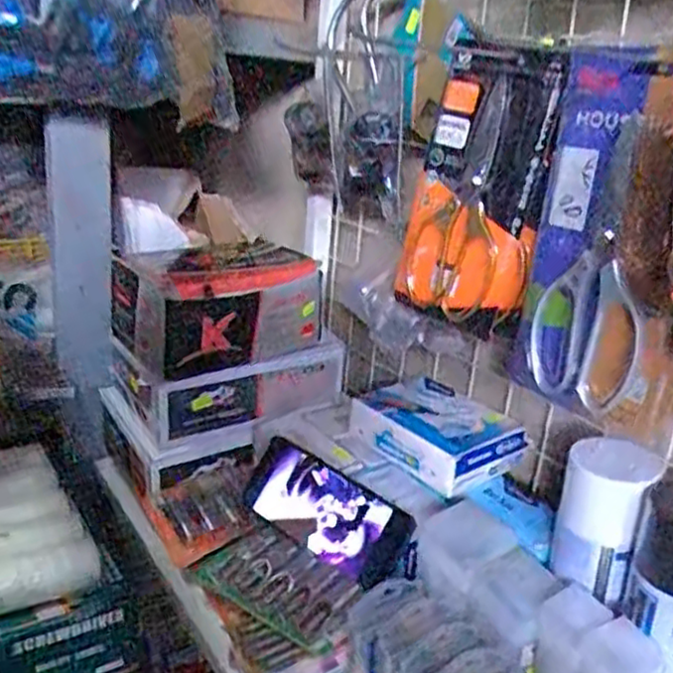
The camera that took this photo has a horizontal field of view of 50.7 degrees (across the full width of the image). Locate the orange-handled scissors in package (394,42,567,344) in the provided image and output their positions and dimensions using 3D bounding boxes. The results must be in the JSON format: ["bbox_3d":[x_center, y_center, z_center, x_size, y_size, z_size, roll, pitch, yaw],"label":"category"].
[{"bbox_3d":[0.122,-0.125,0.613,0.131,0.231,0.019,26,19,38],"label":"orange-handled scissors in package"}]

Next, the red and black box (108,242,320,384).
[{"bbox_3d":[-0.130,-0.035,0.767,0.184,0.100,0.147,-12,25,-41],"label":"red and black box"}]

